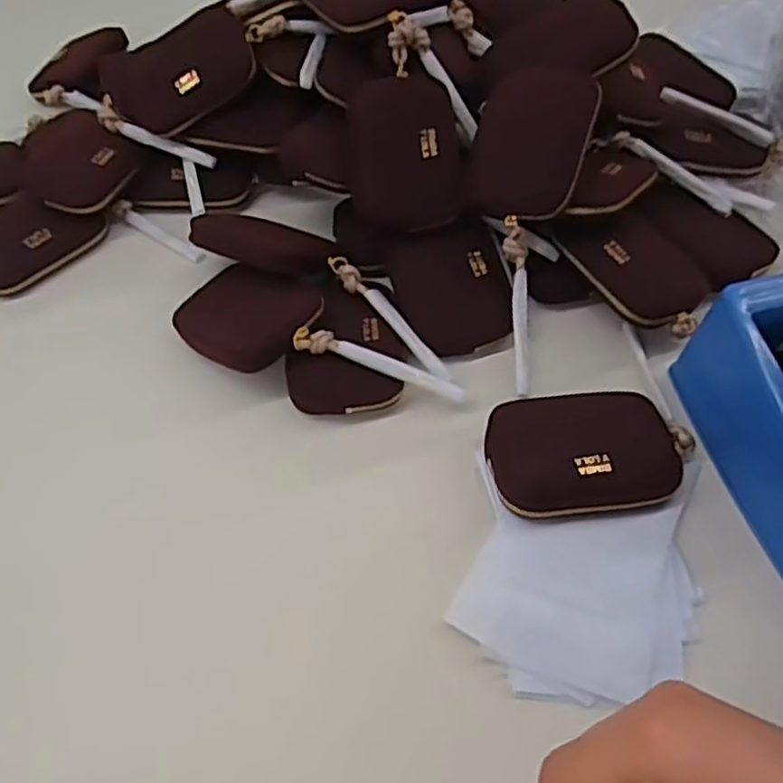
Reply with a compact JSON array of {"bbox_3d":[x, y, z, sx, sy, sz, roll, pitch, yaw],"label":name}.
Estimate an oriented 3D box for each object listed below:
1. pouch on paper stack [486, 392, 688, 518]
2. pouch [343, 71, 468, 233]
[{"bbox_3d":[0.126,0.040,0.446,0.129,0.036,0.079,-7,55,-1],"label":"pouch on paper stack"},{"bbox_3d":[0.010,-0.182,0.530,0.085,0.020,0.118,-7,89,3],"label":"pouch"}]

